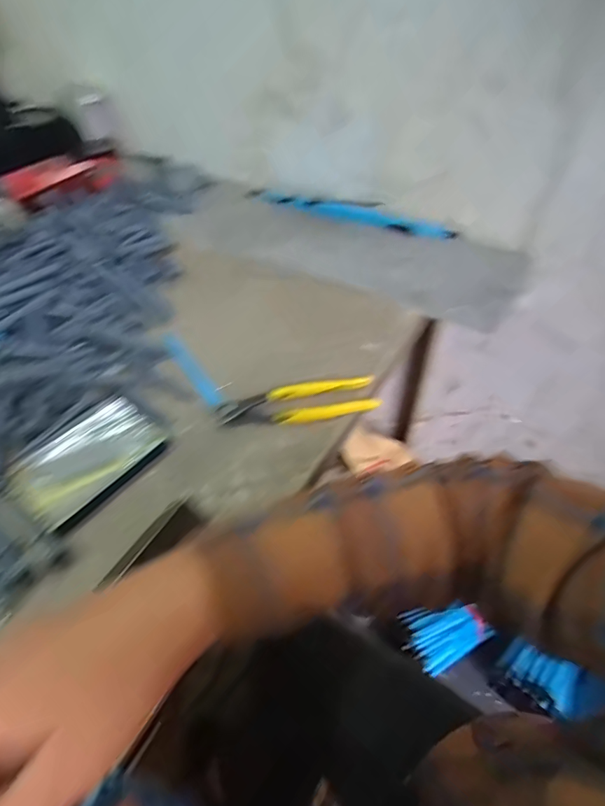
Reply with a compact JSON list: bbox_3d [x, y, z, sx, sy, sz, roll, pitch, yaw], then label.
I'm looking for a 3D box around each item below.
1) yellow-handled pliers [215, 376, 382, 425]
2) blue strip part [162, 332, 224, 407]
[{"bbox_3d":[-0.004,0.003,0.481,0.164,0.022,0.049,-8,49,-8],"label":"yellow-handled pliers"},{"bbox_3d":[-0.128,-0.042,0.523,0.021,0.004,0.135,-26,53,-22],"label":"blue strip part"}]

